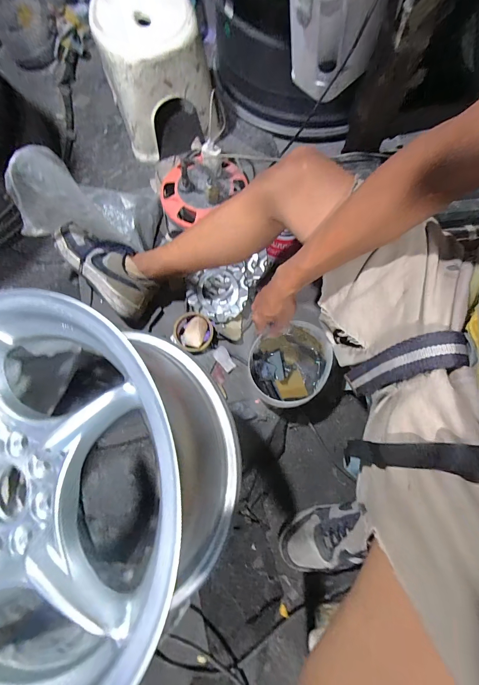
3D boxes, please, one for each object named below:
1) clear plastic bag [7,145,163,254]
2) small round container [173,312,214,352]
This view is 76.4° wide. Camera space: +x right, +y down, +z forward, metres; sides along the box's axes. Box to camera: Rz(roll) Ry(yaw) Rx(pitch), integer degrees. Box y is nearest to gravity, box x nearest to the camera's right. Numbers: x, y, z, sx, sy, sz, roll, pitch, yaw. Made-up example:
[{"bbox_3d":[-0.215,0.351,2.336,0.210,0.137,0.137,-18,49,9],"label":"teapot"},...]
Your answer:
[{"bbox_3d":[-0.321,-0.295,0.662,0.289,0.130,0.160,2,70,-36],"label":"clear plastic bag"},{"bbox_3d":[-0.102,-0.024,0.685,0.085,0.029,0.092,0,74,0],"label":"small round container"}]

